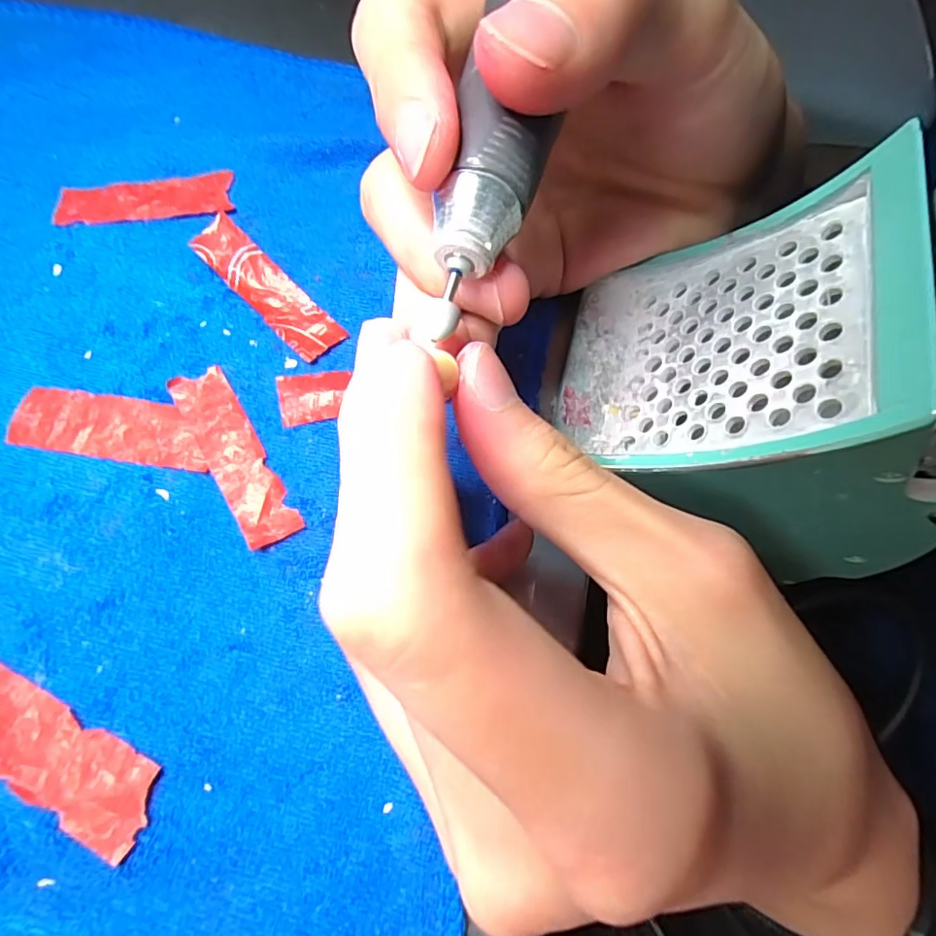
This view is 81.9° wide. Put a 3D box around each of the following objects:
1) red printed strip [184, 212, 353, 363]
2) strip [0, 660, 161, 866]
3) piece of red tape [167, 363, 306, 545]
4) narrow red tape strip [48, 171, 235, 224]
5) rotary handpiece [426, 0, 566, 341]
[{"bbox_3d":[-0.065,-0.058,0.174,0.059,0.007,0.016,42,74,13],"label":"red printed strip"},{"bbox_3d":[-0.099,0.068,0.128,0.058,0.004,0.019,27,64,8],"label":"strip"},{"bbox_3d":[-0.068,-0.004,0.156,0.016,0.004,0.058,-31,75,-12],"label":"piece of red tape"},{"bbox_3d":[-0.112,-0.093,0.185,0.059,0.004,0.016,-5,70,-4],"label":"narrow red tape strip"},{"bbox_3d":[0.020,-0.111,0.121,0.026,0.031,0.152,14,75,3],"label":"rotary handpiece"}]

